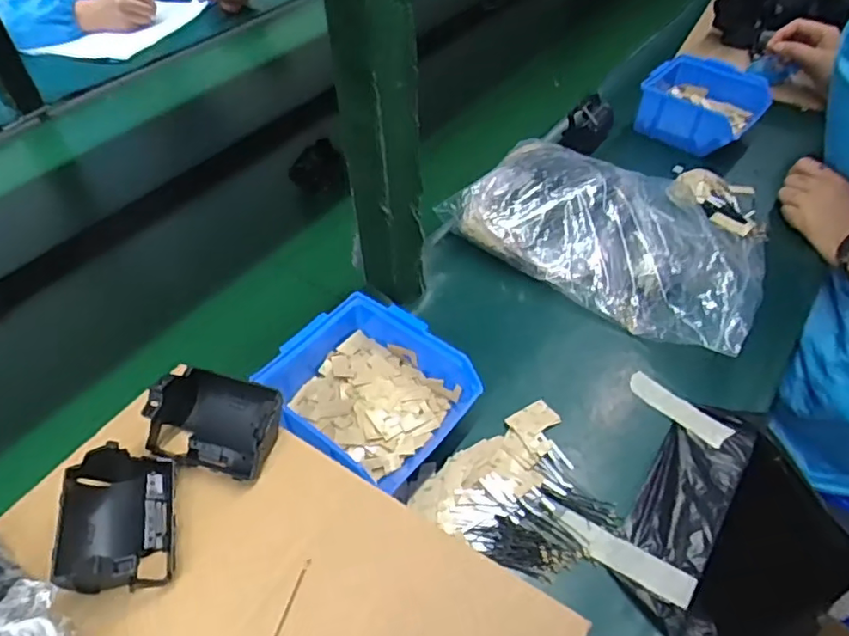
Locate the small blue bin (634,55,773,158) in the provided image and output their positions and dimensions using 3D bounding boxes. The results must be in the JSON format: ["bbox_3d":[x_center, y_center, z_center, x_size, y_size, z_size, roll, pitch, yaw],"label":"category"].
[{"bbox_3d":[0.349,-0.273,0.770,0.136,0.065,0.132,33,56,28],"label":"small blue bin"}]

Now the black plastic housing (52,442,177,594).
[{"bbox_3d":[-0.165,0.104,0.320,0.053,0.034,0.080,-9,49,-11],"label":"black plastic housing"}]

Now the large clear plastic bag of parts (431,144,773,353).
[{"bbox_3d":[0.193,-0.088,0.608,0.299,0.075,0.179,30,54,26],"label":"large clear plastic bag of parts"}]

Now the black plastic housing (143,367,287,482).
[{"bbox_3d":[-0.125,0.060,0.360,0.073,0.035,0.054,13,48,8],"label":"black plastic housing"}]

